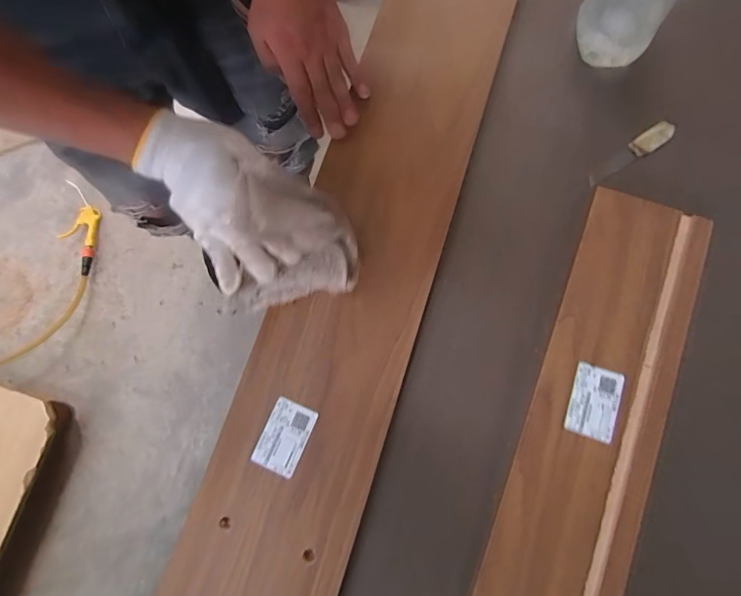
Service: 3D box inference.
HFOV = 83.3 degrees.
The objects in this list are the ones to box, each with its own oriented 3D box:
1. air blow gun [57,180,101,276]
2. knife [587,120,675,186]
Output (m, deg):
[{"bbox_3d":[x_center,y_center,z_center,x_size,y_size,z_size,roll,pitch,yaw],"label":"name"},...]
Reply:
[{"bbox_3d":[-0.827,-0.199,1.174,0.118,0.026,0.270,0,76,5],"label":"air blow gun"},{"bbox_3d":[0.269,-0.149,0.432,0.099,0.010,0.021,-35,79,4],"label":"knife"}]

